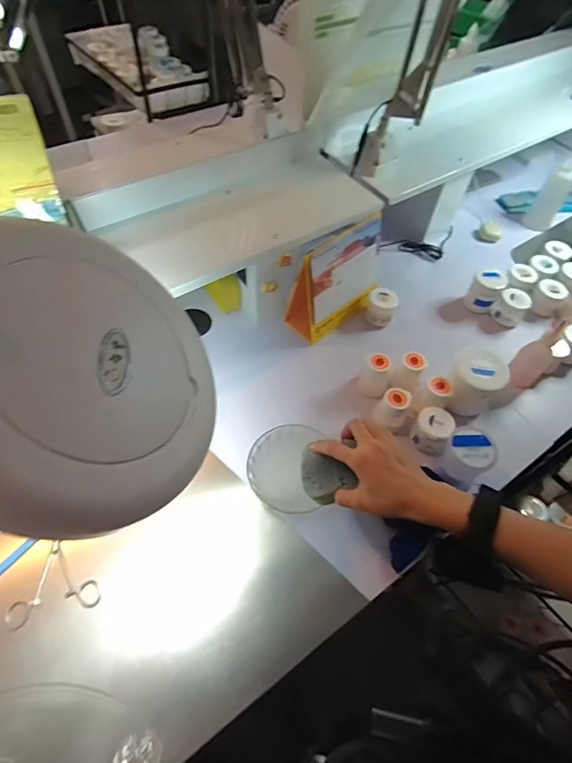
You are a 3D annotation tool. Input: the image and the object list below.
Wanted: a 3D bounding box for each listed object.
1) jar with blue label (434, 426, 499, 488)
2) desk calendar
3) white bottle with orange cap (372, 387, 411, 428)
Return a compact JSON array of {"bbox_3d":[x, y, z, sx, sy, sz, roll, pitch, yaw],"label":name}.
[{"bbox_3d":[0.244,0.103,0.576,0.060,0.068,0.059,1,56,-2],"label":"jar with blue label"},{"bbox_3d":[0.080,-0.166,0.699,0.188,0.163,0.068,-37,65,-24],"label":"desk calendar"},{"bbox_3d":[0.156,0.040,0.625,0.046,0.062,0.039,28,59,16],"label":"white bottle with orange cap"}]

